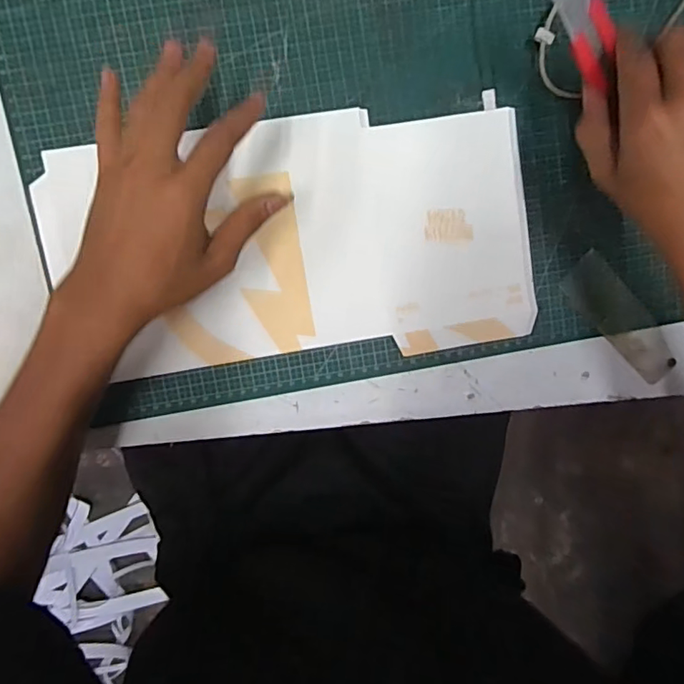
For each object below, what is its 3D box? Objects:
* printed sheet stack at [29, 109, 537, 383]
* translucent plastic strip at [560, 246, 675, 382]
[{"bbox_3d":[-0.036,-0.075,0.407,0.365,0.011,0.179,-5,98,-4],"label":"printed sheet stack"},{"bbox_3d":[0.231,-0.018,0.434,0.039,0.005,0.121,-45,99,2],"label":"translucent plastic strip"}]

